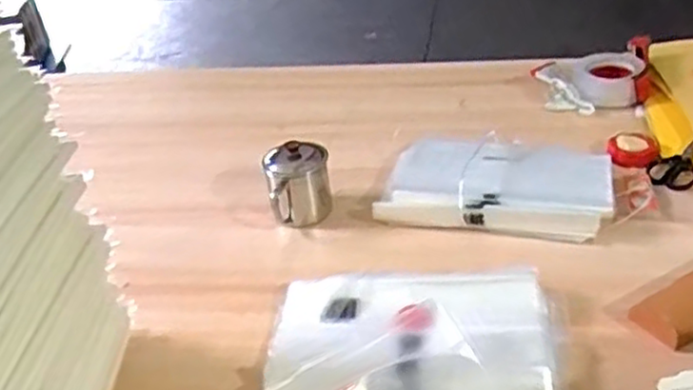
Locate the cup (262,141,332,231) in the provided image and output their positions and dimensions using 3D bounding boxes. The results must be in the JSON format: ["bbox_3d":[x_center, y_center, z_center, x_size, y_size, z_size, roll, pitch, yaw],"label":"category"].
[{"bbox_3d":[-0.065,-0.005,0.999,0.083,0.114,0.082,-4,34,3],"label":"cup"}]

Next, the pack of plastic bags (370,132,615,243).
[{"bbox_3d":[0.206,-0.024,0.993,0.305,0.042,0.194,5,36,17],"label":"pack of plastic bags"}]

